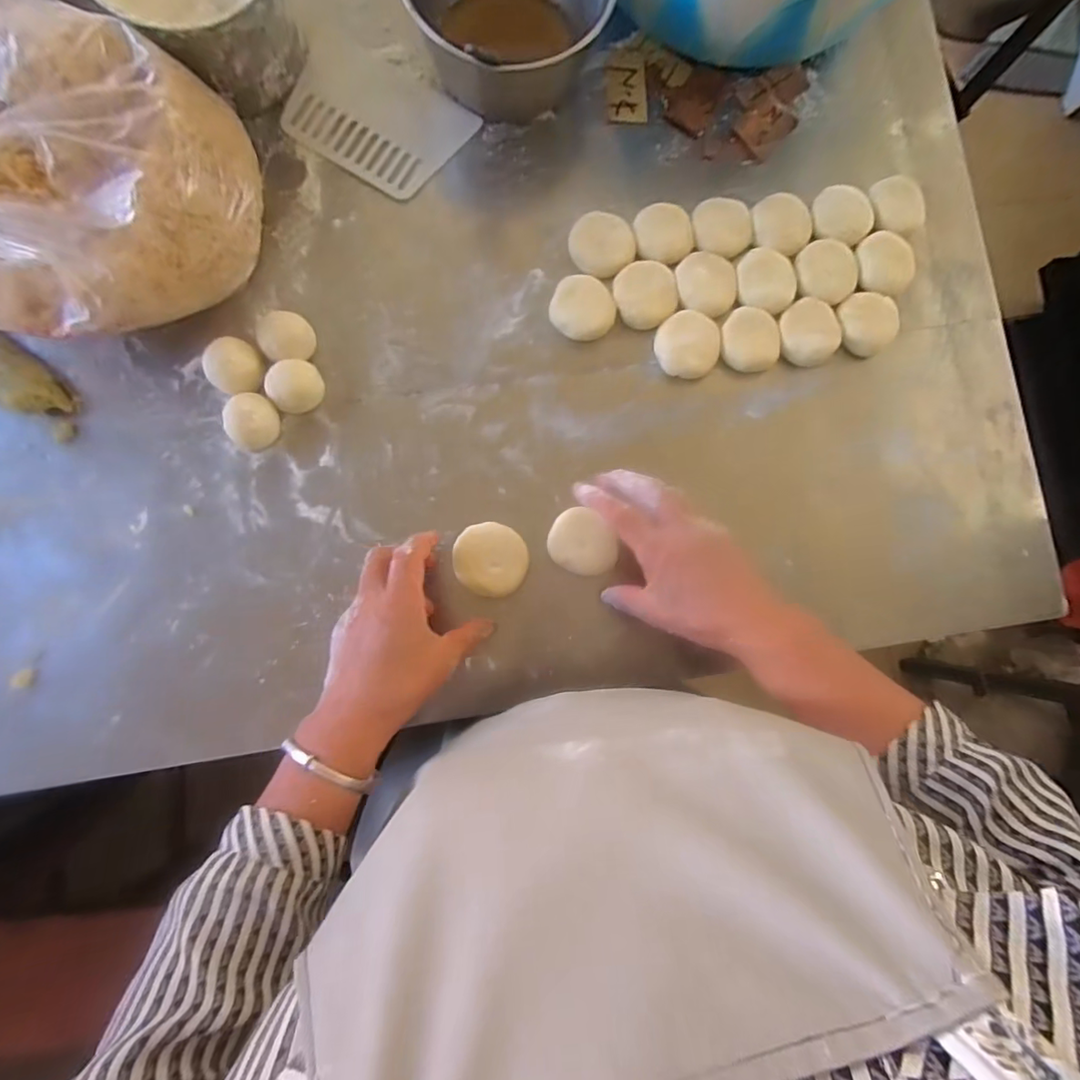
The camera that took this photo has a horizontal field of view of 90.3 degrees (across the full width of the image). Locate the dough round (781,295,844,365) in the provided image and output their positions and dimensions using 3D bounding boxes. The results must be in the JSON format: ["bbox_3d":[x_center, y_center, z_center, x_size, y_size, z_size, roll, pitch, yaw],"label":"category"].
[{"bbox_3d":[0.251,-0.194,0.502,0.055,0.021,0.058,0,85,-4],"label":"dough round"}]

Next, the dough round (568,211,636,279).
[{"bbox_3d":[0.057,-0.274,0.500,0.054,0.025,0.054,0,85,-4],"label":"dough round"}]

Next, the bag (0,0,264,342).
[{"bbox_3d":[-0.386,-0.274,0.412,0.258,0.149,0.255,24,84,-1],"label":"bag"}]

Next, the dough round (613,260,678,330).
[{"bbox_3d":[0.098,-0.228,0.498,0.057,0.016,0.059,0,85,-4],"label":"dough round"}]

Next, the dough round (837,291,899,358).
[{"bbox_3d":[0.308,-0.205,0.506,0.057,0.019,0.050,43,84,1],"label":"dough round"}]

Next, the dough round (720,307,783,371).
[{"bbox_3d":[0.196,-0.185,0.499,0.053,0.019,0.054,0,85,-4],"label":"dough round"}]

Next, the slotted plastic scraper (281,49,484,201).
[{"bbox_3d":[-0.154,-0.398,0.509,0.154,0.006,0.117,29,83,-4],"label":"slotted plastic scraper"}]

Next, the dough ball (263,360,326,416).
[{"bbox_3d":[-0.212,-0.131,0.468,0.043,0.034,0.040,0,85,-4],"label":"dough ball"}]

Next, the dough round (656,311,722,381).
[{"bbox_3d":[0.137,-0.180,0.496,0.058,0.017,0.057,0,85,-4],"label":"dough round"}]

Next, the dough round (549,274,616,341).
[{"bbox_3d":[0.040,-0.213,0.497,0.058,0.013,0.054,0,85,-4],"label":"dough round"}]

